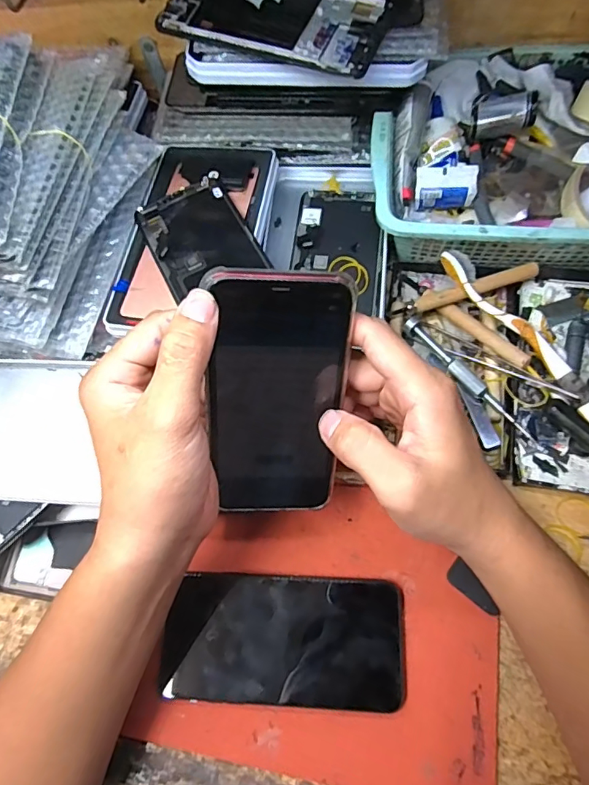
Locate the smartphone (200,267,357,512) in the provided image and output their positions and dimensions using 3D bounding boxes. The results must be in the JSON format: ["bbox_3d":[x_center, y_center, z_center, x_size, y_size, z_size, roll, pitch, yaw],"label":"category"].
[{"bbox_3d":[-0.009,0.006,0.273,0.070,0.144,0.008,1,27,-6],"label":"smartphone"}]

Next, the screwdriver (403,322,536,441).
[{"bbox_3d":[0.131,-0.012,0.369,0.014,0.010,0.126,-37,70,-9],"label":"screwdriver"}]

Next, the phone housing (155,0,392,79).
[{"bbox_3d":[-0.014,-0.264,0.342,0.154,0.004,0.071,17,71,12],"label":"phone housing"}]

